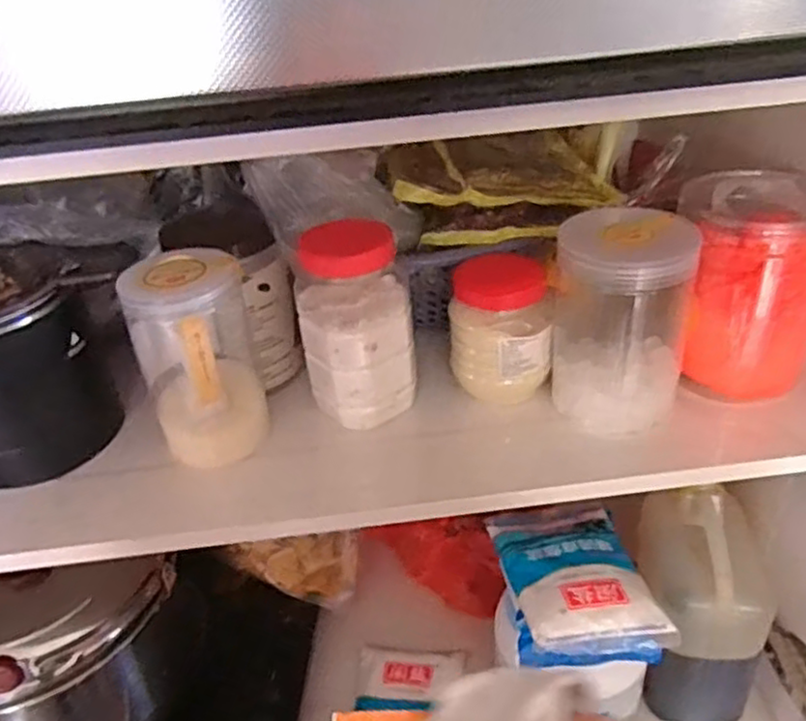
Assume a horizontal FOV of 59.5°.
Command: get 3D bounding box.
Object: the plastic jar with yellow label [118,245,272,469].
[{"bbox_3d":[-0.154,-0.001,0.540,0.086,0.150,0.080,-14,35,-13],"label":"plastic jar with yellow label"}]

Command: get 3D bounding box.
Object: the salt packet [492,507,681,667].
[{"bbox_3d":[0.151,0.188,0.622,0.123,0.034,0.160,-7,34,-1],"label":"salt packet"}]

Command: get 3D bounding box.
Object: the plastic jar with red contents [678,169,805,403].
[{"bbox_3d":[0.272,-0.057,0.561,0.107,0.153,0.102,-4,34,3],"label":"plastic jar with red contents"}]

